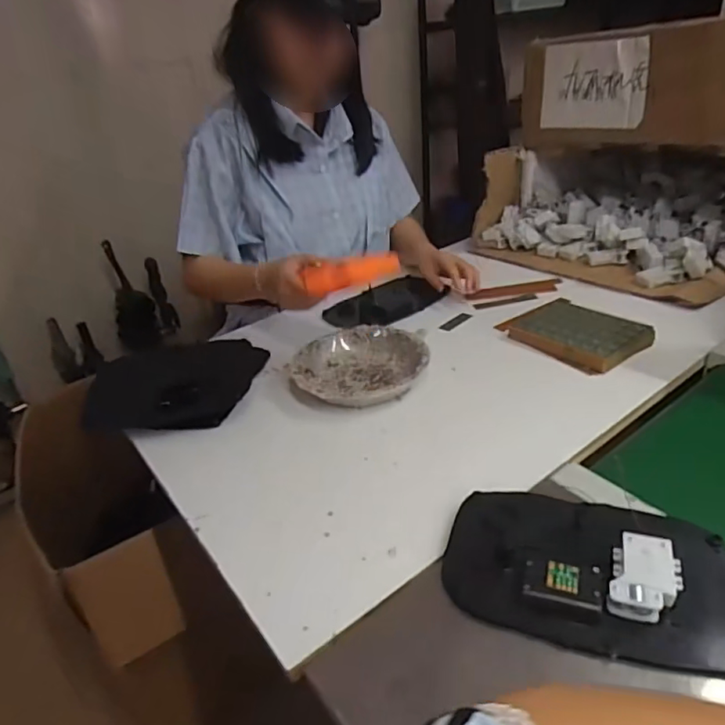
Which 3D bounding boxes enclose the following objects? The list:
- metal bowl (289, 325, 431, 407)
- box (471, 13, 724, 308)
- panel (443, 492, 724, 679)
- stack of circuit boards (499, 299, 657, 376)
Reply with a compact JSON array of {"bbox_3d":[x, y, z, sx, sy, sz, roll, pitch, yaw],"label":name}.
[{"bbox_3d":[0.000,0.005,0.791,0.188,0.044,0.187,-4,31,2],"label":"metal bowl"},{"bbox_3d":[0.532,-0.412,1.046,0.445,0.385,0.511,-25,36,-30],"label":"box"},{"bbox_3d":[0.189,0.168,0.463,0.230,0.042,0.143,6,32,18],"label":"panel"},{"bbox_3d":[0.318,-0.053,0.828,0.151,0.027,0.194,-21,34,-25],"label":"stack of circuit boards"}]

